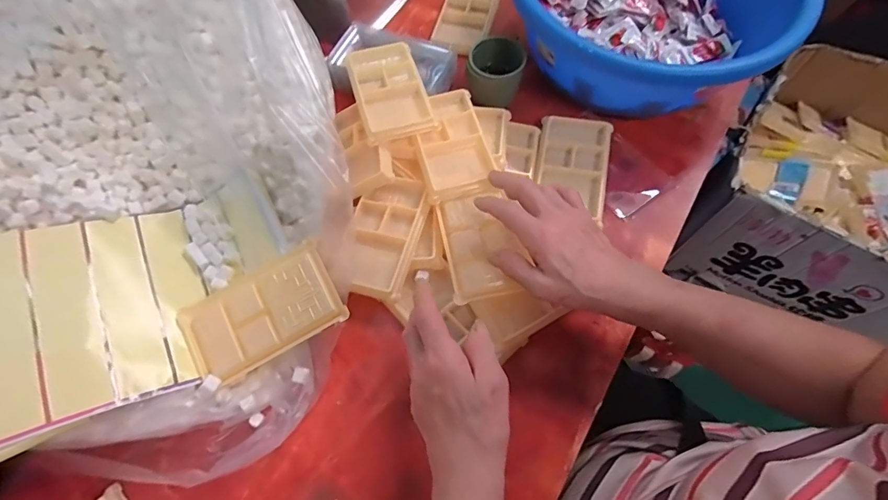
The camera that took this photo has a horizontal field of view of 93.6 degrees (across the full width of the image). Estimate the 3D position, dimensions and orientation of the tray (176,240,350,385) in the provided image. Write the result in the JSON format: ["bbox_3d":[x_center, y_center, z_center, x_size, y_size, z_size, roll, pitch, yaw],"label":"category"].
[{"bbox_3d":[-0.162,0.057,0.371,0.137,0.008,0.078,-29,81,0],"label":"tray"}]

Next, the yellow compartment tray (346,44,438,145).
[{"bbox_3d":[-0.061,-0.180,0.475,0.076,0.017,0.127,-17,67,-5],"label":"yellow compartment tray"}]

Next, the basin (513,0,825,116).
[{"bbox_3d":[0.234,-0.280,0.498,0.288,0.126,0.285,-1,66,2],"label":"basin"}]

